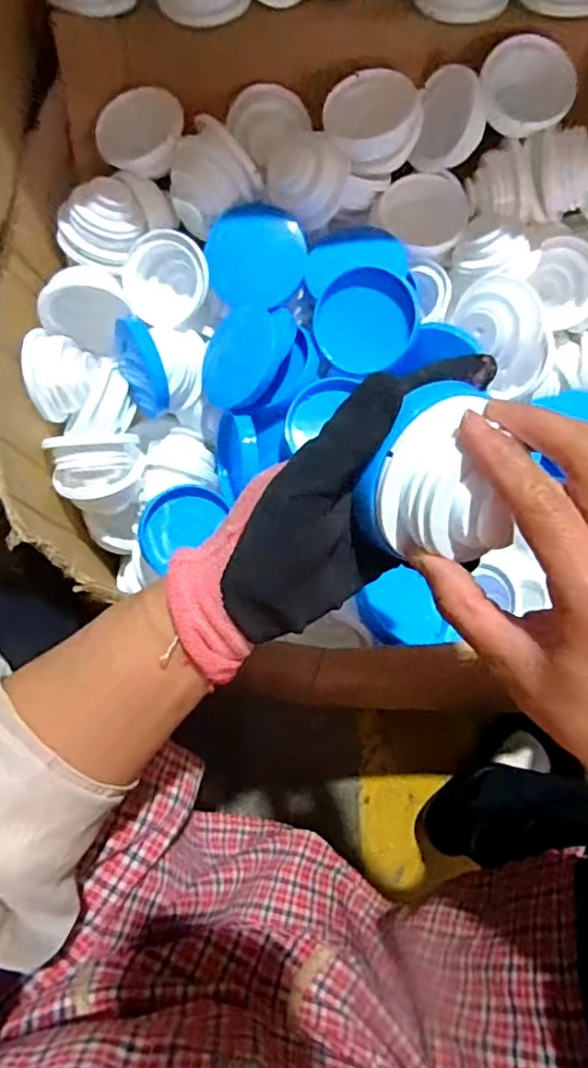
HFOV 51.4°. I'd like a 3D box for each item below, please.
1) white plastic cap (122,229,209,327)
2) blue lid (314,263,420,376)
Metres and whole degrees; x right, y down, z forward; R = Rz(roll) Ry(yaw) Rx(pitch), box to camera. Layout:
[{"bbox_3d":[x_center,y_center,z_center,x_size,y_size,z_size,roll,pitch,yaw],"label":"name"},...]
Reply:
[{"bbox_3d":[-0.110,-0.214,0.514,0.068,0.051,0.066,0,80,-1],"label":"white plastic cap"},{"bbox_3d":[0.057,-0.168,0.480,0.077,0.019,0.084,1,95,11],"label":"blue lid"}]

